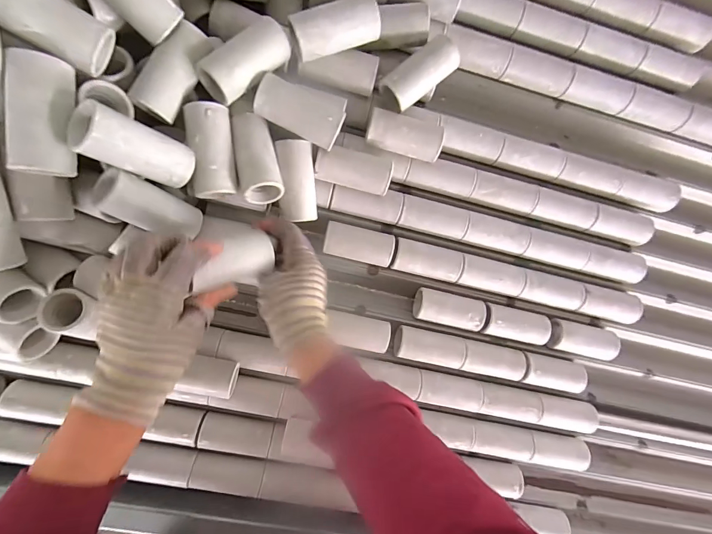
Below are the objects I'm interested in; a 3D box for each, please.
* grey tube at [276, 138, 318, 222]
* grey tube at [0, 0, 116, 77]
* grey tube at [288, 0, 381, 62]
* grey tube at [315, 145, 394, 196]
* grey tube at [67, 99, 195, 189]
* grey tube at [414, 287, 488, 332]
[{"bbox_3d":[-0.063,-0.090,0.384,0.037,0.047,0.080,-2,94,-6],"label":"grey tube"},{"bbox_3d":[-0.229,-0.182,0.256,0.084,0.045,0.040,31,90,-31],"label":"grey tube"},{"bbox_3d":[-0.020,-0.232,0.344,0.084,0.034,0.037,-24,96,-4],"label":"grey tube"},{"bbox_3d":[-0.003,-0.107,0.398,0.081,0.034,0.039,12,93,-7],"label":"grey tube"},{"bbox_3d":[-0.179,-0.097,0.293,0.085,0.039,0.040,18,93,-52],"label":"grey tube"},{"bbox_3d":[0.120,0.054,0.454,0.085,0.033,0.039,14,92,-7],"label":"grey tube"}]

